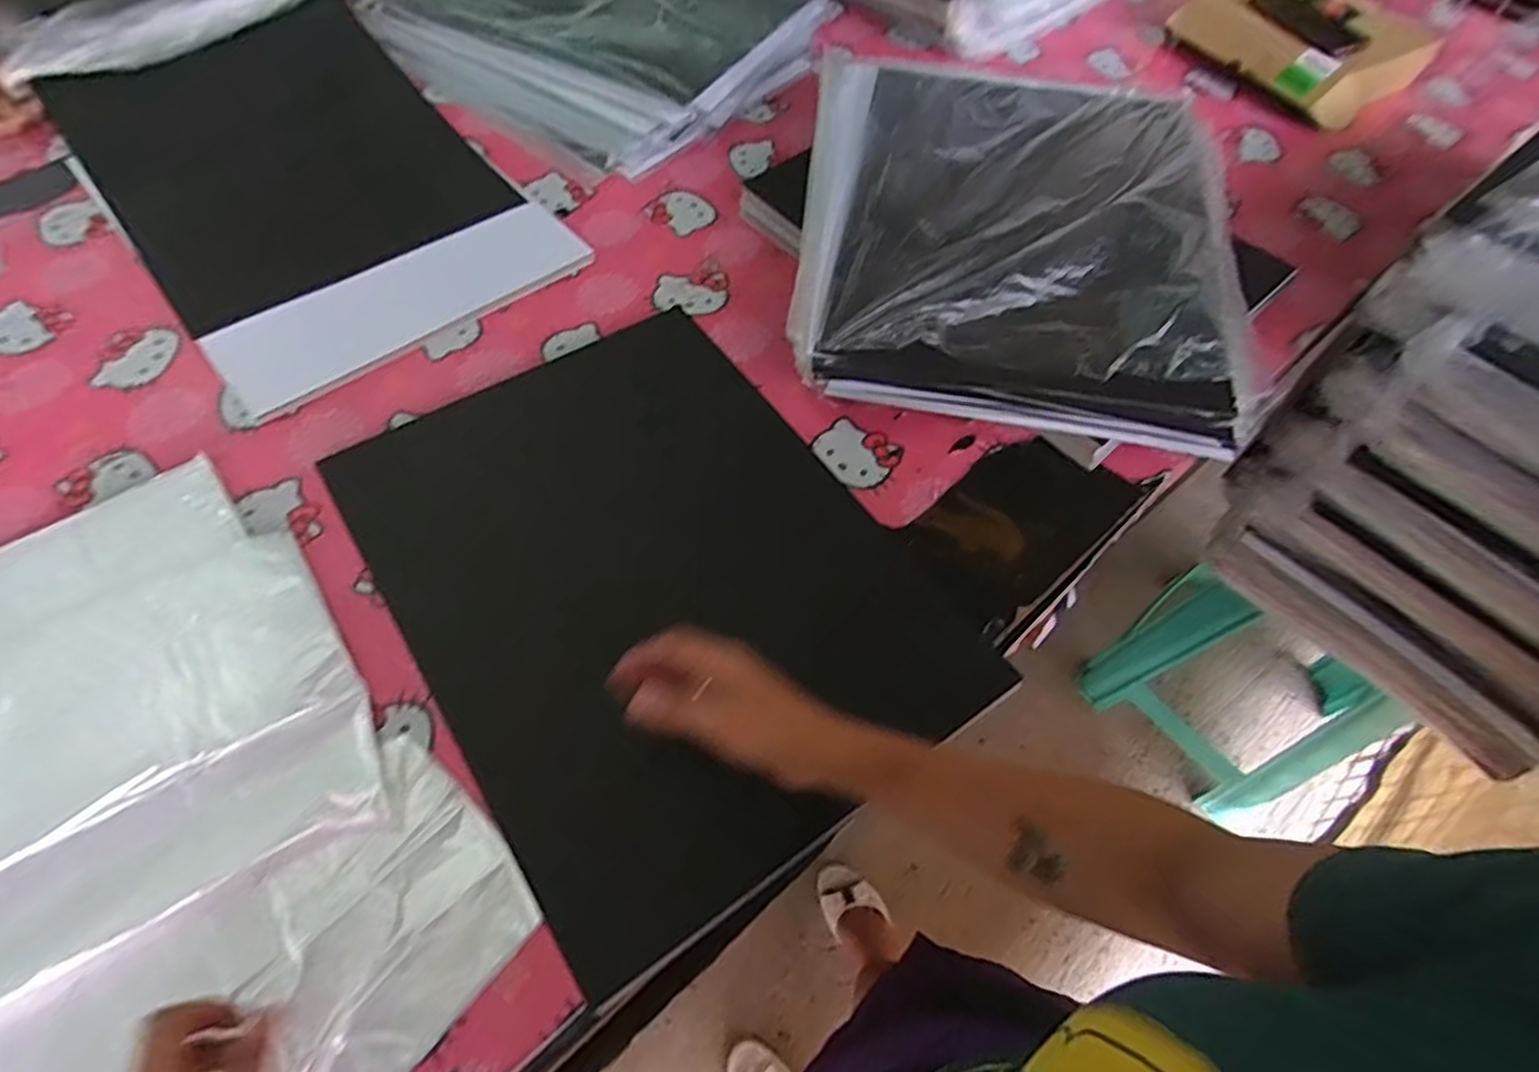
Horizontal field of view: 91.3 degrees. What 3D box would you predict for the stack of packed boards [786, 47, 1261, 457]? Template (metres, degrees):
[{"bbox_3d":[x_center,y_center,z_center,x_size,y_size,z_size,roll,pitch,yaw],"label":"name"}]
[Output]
[{"bbox_3d":[0.268,-0.342,0.823,0.451,0.100,0.539,8,58,1],"label":"stack of packed boards"}]

